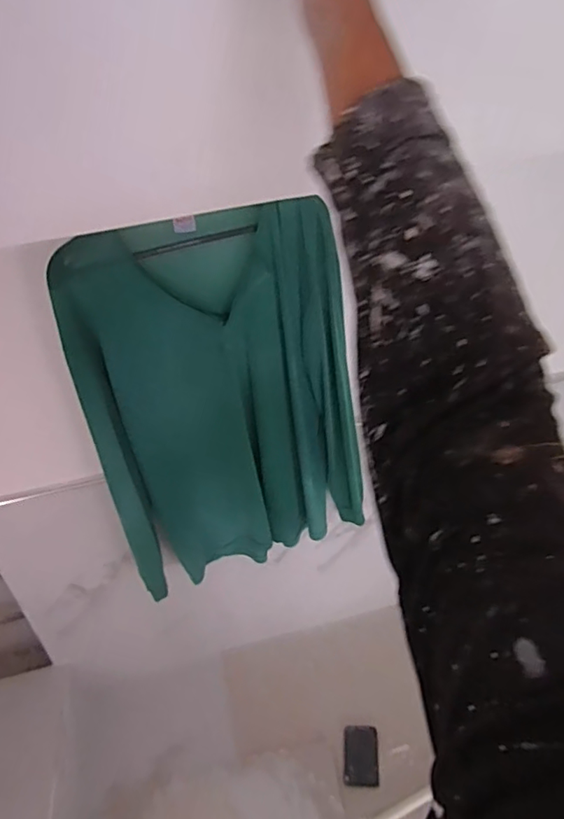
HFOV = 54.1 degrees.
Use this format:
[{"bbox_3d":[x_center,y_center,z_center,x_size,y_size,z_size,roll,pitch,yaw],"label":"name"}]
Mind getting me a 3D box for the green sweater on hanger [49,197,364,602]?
[{"bbox_3d":[-0.095,0.005,0.953,0.434,0.636,0.074,-14,34,-9],"label":"green sweater on hanger"}]

